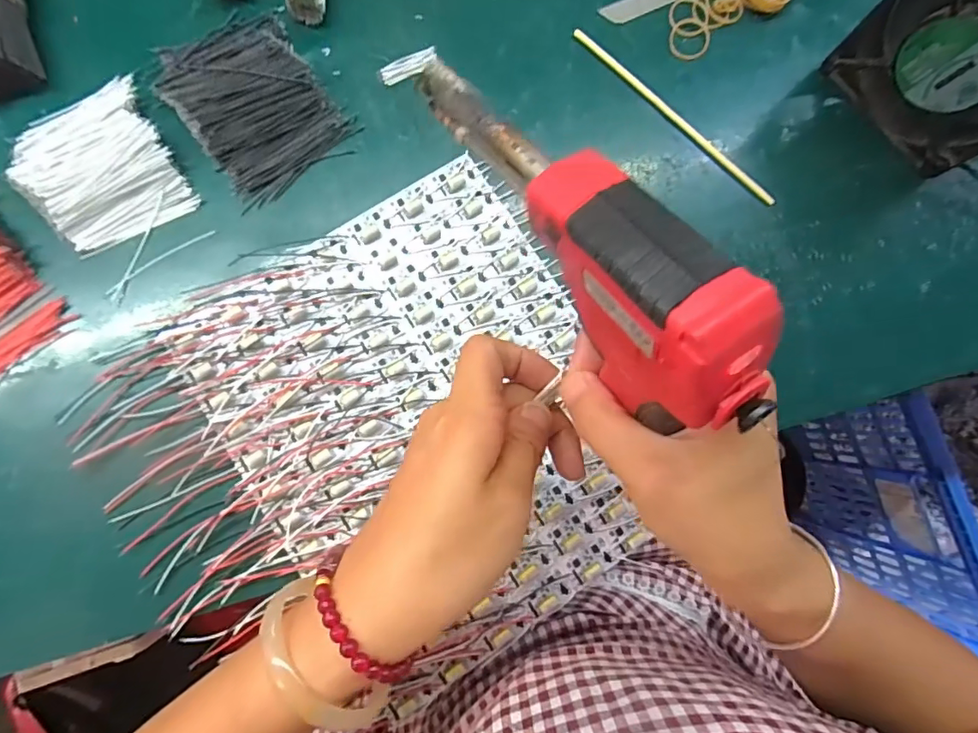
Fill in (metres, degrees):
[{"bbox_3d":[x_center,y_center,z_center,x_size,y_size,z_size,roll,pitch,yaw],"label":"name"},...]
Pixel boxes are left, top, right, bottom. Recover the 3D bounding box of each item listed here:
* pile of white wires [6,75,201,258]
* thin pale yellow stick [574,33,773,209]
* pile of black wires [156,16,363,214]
[{"bbox_3d":[-0.266,-0.139,0.352,0.091,0.021,0.106,-29,85,-6],"label":"pile of white wires"},{"bbox_3d":[0.136,-0.185,0.383,0.192,0.004,0.007,43,83,3],"label":"thin pale yellow stick"},{"bbox_3d":[-0.166,-0.188,0.365,0.094,0.017,0.125,-36,86,-6],"label":"pile of black wires"}]

